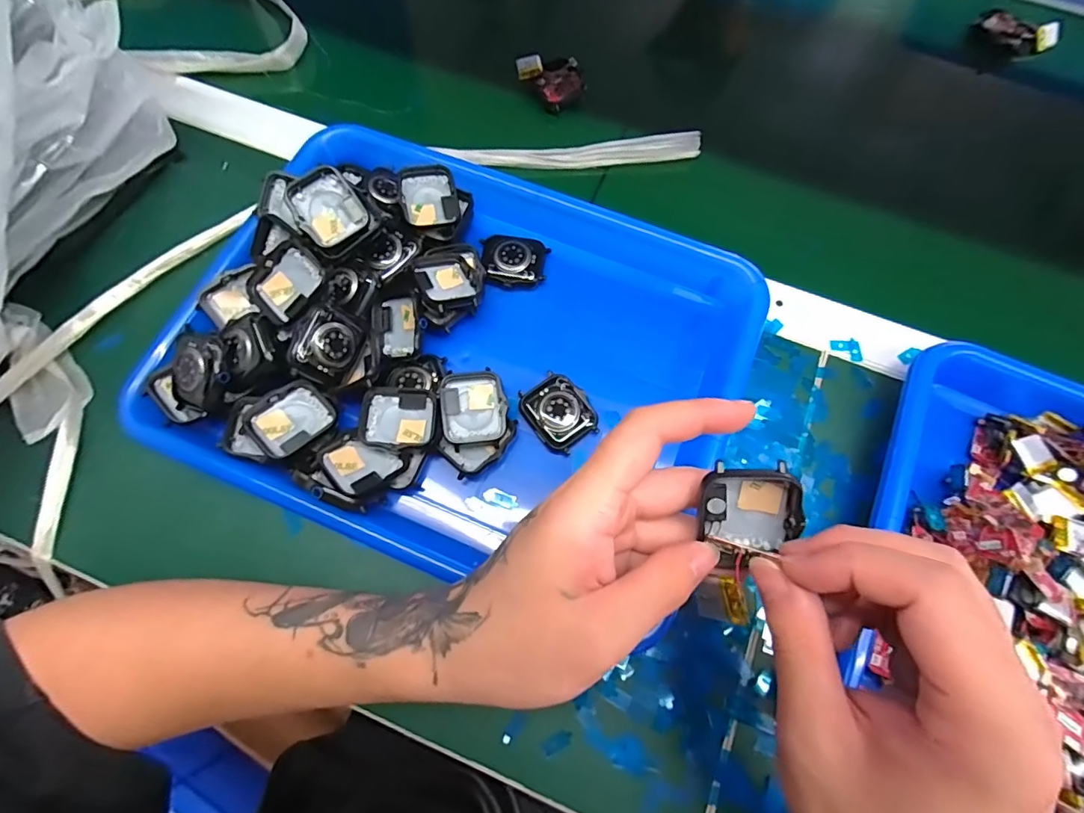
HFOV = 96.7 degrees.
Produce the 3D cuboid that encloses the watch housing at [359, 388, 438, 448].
[{"bbox_3d":[-0.083,0.007,0.285,0.041,0.010,0.035,3,72,0],"label":"watch housing"}]

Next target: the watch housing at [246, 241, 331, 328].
[{"bbox_3d":[-0.145,-0.070,0.278,0.039,0.010,0.040,42,93,7],"label":"watch housing"}]

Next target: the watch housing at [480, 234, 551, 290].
[{"bbox_3d":[-0.019,-0.099,0.329,0.044,0.012,0.037,8,72,2],"label":"watch housing"}]

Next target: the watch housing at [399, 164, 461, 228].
[{"bbox_3d":[-0.075,-0.140,0.325,0.035,0.016,0.039,-13,72,-5],"label":"watch housing"}]

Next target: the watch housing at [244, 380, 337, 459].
[{"bbox_3d":[-0.144,0.008,0.277,0.034,0.011,0.042,41,76,12],"label":"watch housing"}]

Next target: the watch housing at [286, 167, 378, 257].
[{"bbox_3d":[-0.129,-0.118,0.295,0.039,0.011,0.046,-40,101,-7],"label":"watch housing"}]

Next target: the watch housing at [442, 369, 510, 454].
[{"bbox_3d":[-0.041,0.000,0.290,0.037,0.009,0.045,-7,72,-3],"label":"watch housing"}]

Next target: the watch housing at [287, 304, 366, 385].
[{"bbox_3d":[-0.123,-0.035,0.278,0.010,0.035,0.043,5,69,47],"label":"watch housing"}]

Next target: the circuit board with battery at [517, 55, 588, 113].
[{"bbox_3d":[0.008,-0.263,0.388,0.043,0.013,0.048,-27,74,-9],"label":"circuit board with battery"}]

